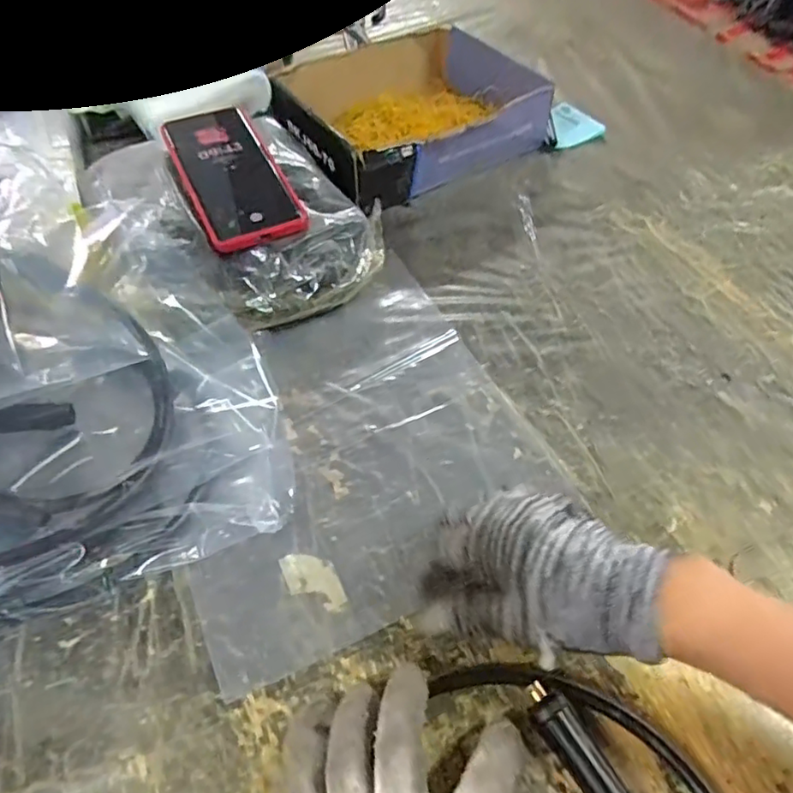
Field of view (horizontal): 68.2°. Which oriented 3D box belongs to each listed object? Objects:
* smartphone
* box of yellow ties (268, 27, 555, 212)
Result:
[{"bbox_3d":[-0.141,-0.190,0.497,0.079,0.008,0.164,-21,63,-18],"label":"smartphone"},{"bbox_3d":[0.011,-0.312,0.644,0.271,0.066,0.241,-29,59,-21],"label":"box of yellow ties"}]

